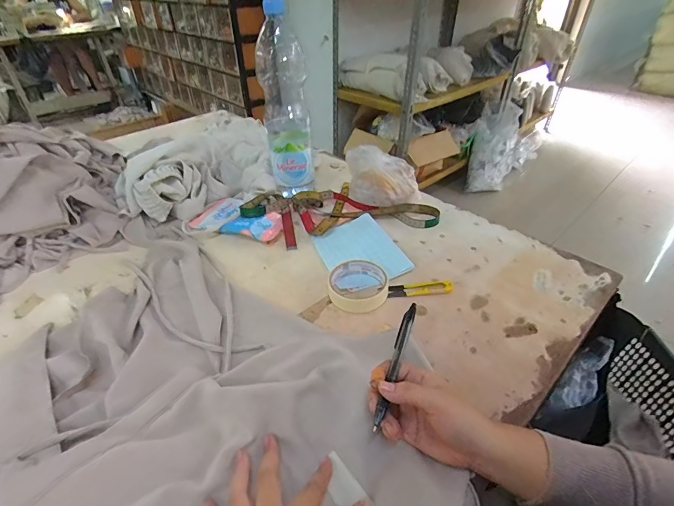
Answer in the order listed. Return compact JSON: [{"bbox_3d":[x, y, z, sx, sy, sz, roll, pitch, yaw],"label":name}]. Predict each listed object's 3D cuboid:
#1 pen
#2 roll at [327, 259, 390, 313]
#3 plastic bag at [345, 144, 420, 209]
[{"bbox_3d":[0.060,0.110,0.368,0.013,0.009,0.140,13,51,18],"label":"pen"},{"bbox_3d":[0.029,0.044,0.522,0.085,0.024,0.081,-1,38,0],"label":"roll"},{"bbox_3d":[0.085,-0.144,0.688,0.138,0.103,0.083,4,40,5],"label":"plastic bag"}]

